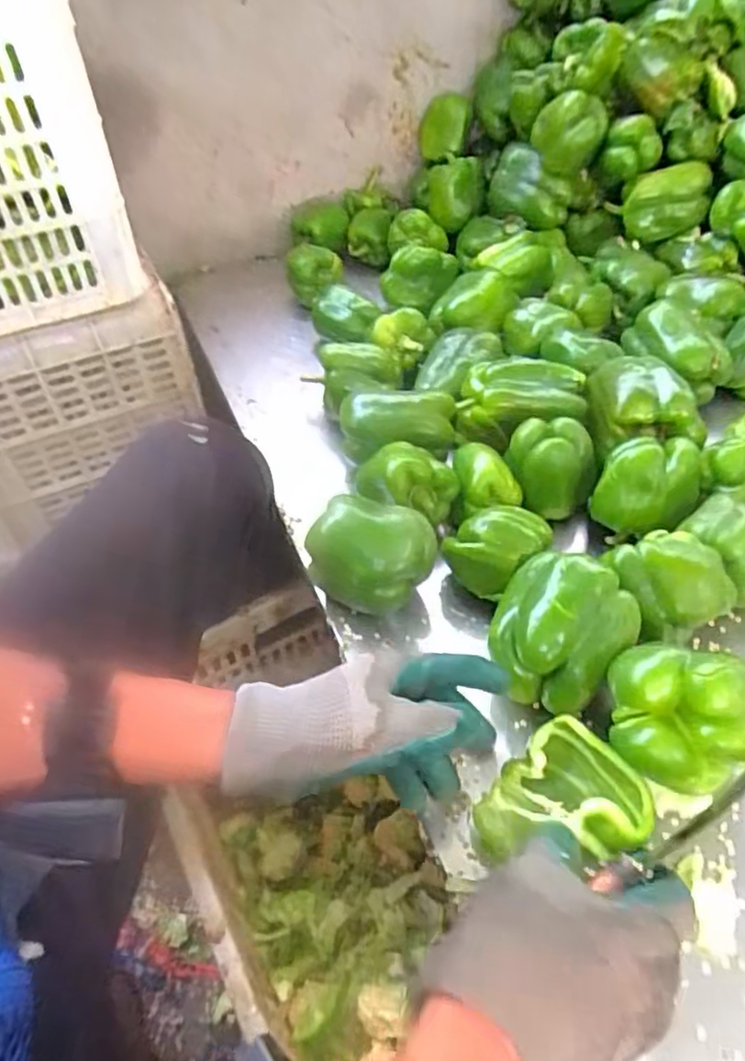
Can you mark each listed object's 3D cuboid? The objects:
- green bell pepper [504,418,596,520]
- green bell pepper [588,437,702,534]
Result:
[{"bbox_3d":[0.166,-0.057,0.610,0.081,0.073,0.067,11,47,16],"label":"green bell pepper"},{"bbox_3d":[0.247,-0.041,0.577,0.082,0.059,0.078,23,52,26],"label":"green bell pepper"}]

